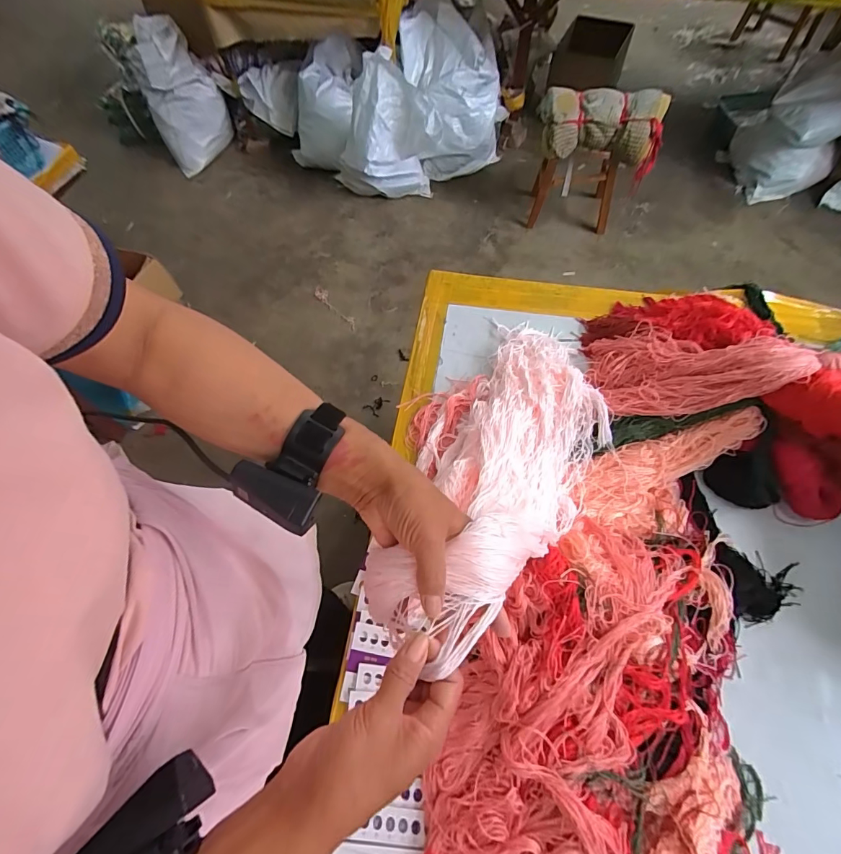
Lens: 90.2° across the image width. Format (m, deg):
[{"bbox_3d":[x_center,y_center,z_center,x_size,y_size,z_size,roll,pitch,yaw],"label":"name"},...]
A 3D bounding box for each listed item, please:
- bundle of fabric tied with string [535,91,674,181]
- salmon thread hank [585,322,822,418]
[{"bbox_3d":[0.605,-1.001,1.419,0.417,0.186,0.159,15,64,10],"label":"bundle of fabric tied with string"},{"bbox_3d":[0.384,-0.084,0.606,0.264,0.050,0.142,-4,61,32],"label":"salmon thread hank"}]

